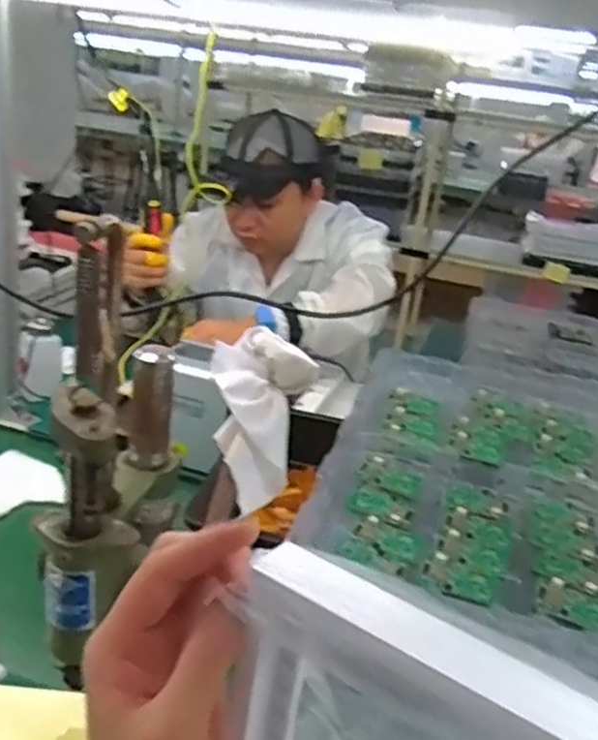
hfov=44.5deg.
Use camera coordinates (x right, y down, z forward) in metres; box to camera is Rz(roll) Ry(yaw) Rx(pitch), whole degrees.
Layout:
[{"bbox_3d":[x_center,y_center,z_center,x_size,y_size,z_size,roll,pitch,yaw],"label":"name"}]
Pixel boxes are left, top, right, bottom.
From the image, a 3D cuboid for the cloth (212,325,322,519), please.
[{"bbox_3d":[-0.029,0.035,0.515,0.066,0.128,0.059,12,-14,-29],"label":"cloth"}]

